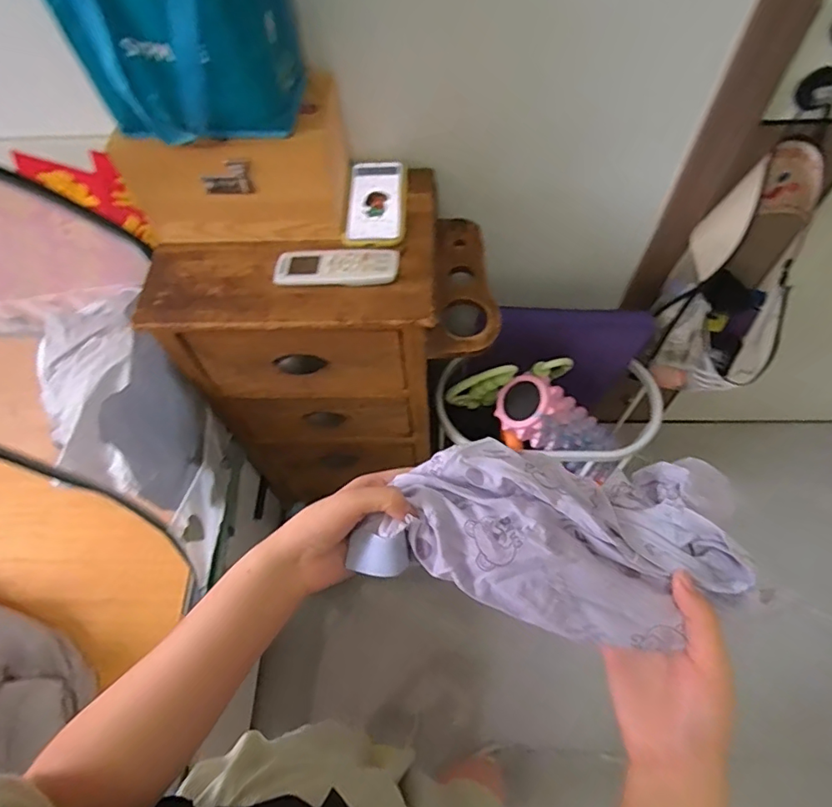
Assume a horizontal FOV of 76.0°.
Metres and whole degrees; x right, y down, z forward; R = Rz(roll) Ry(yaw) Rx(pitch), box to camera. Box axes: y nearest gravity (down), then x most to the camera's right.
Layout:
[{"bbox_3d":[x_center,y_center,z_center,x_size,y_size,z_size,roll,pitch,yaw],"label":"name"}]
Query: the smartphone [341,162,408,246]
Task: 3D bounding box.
[{"bbox_3d":[-0.057,-0.292,0.770,0.083,0.014,0.158,1,62,4],"label":"smartphone"}]

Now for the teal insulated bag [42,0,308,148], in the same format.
[{"bbox_3d":[-0.247,-0.415,0.559,0.203,0.215,0.174,7,63,6],"label":"teal insulated bag"}]

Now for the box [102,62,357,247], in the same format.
[{"bbox_3d":[-0.238,-0.329,0.722,0.280,0.145,0.152,-2,62,2],"label":"box"}]

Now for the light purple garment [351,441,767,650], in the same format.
[{"bbox_3d":[0.079,0.082,0.350,0.230,0.052,0.116,10,63,8],"label":"light purple garment"}]

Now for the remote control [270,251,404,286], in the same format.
[{"bbox_3d":[-0.104,-0.181,0.704,0.162,0.030,0.057,5,62,5],"label":"remote control"}]

